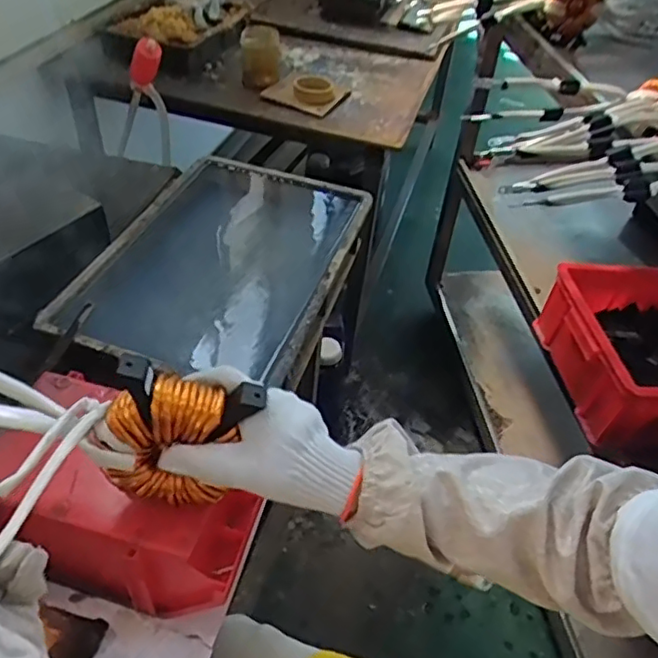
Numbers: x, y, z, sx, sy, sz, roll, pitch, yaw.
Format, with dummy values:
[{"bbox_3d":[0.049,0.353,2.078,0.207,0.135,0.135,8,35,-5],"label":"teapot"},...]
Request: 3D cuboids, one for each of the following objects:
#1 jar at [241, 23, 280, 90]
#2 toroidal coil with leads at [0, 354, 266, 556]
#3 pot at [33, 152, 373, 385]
[{"bbox_3d":[-0.153,-0.606,1.375,0.080,0.122,0.074,-4,45,-9],"label":"jar"},{"bbox_3d":[-0.215,0.087,0.419,0.323,0.117,0.197,0,44,-14],"label":"toroidal coil with leads"},{"bbox_3d":[-0.137,-0.081,0.839,0.308,0.098,0.465,16,45,11],"label":"pot"}]

